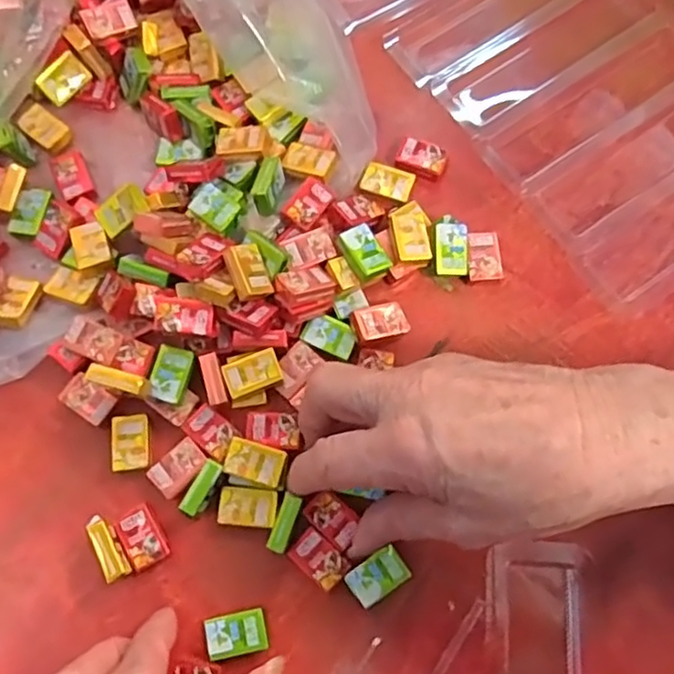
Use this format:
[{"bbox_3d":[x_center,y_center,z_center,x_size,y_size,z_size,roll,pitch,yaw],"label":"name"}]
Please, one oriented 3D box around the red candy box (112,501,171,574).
[{"bbox_3d":[-0.087,0.089,0.295,0.018,0.006,0.026,-27,76,-6],"label":"red candy box"}]

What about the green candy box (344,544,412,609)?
[{"bbox_3d":[0.018,0.104,0.288,0.025,0.005,0.016,-32,77,-7],"label":"green candy box"}]

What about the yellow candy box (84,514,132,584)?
[{"bbox_3d":[-0.099,0.092,0.291,0.010,0.014,0.028,-25,76,-5],"label":"yellow candy box"}]

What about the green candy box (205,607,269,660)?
[{"bbox_3d":[-0.043,0.127,0.285,0.025,0.009,0.017,-12,75,-2],"label":"green candy box"}]

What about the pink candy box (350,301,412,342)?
[{"bbox_3d":[0.020,-0.006,0.317,0.026,0.009,0.019,-22,73,-20],"label":"pink candy box"}]

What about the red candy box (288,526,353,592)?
[{"bbox_3d":[-0.007,0.097,0.288,0.024,0.004,0.016,42,80,11],"label":"red candy box"}]

